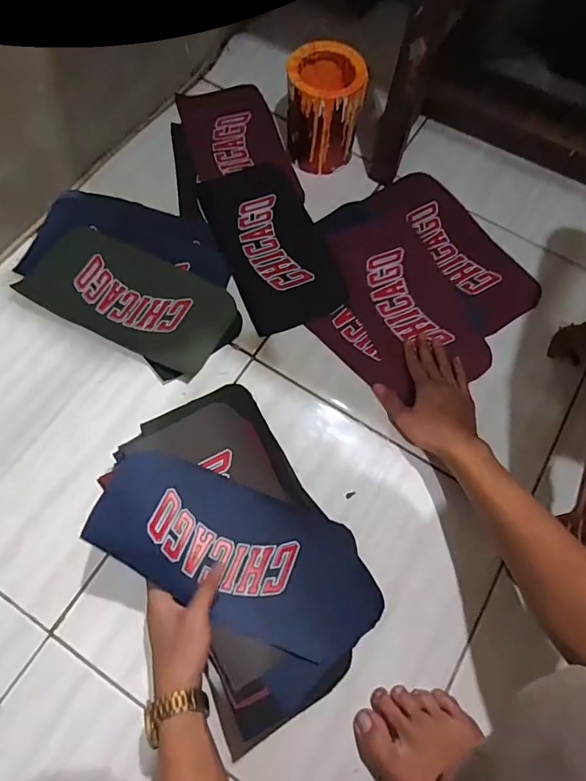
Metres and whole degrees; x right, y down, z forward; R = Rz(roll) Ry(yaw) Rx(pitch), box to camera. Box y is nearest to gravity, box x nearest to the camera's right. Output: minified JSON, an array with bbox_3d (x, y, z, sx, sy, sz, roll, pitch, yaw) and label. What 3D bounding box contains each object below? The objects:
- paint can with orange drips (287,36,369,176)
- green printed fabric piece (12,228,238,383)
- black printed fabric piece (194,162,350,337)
[{"bbox_3d":[0.048,-0.420,0.705,0.111,0.130,0.115,1,70,-2],"label":"paint can with orange drips"},{"bbox_3d":[-0.231,-0.136,0.658,0.291,0.006,0.145,26,71,7],"label":"green printed fabric piece"},{"bbox_3d":[-0.033,-0.225,0.703,0.147,0.009,0.285,-21,72,-9],"label":"black printed fabric piece"}]

